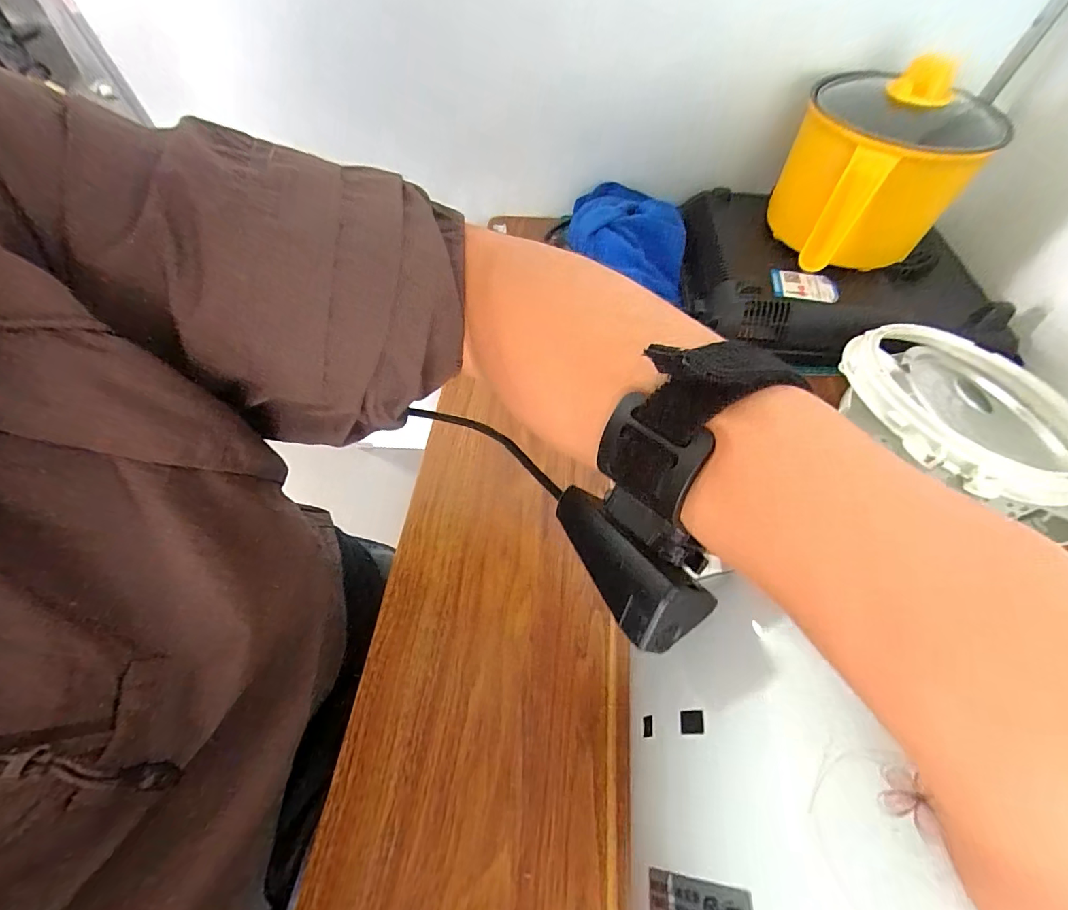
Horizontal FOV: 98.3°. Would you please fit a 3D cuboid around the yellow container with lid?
[{"bbox_3d":[0.336,-0.285,0.456,0.158,0.143,0.211,28,60,17],"label":"yellow container with lid"}]

